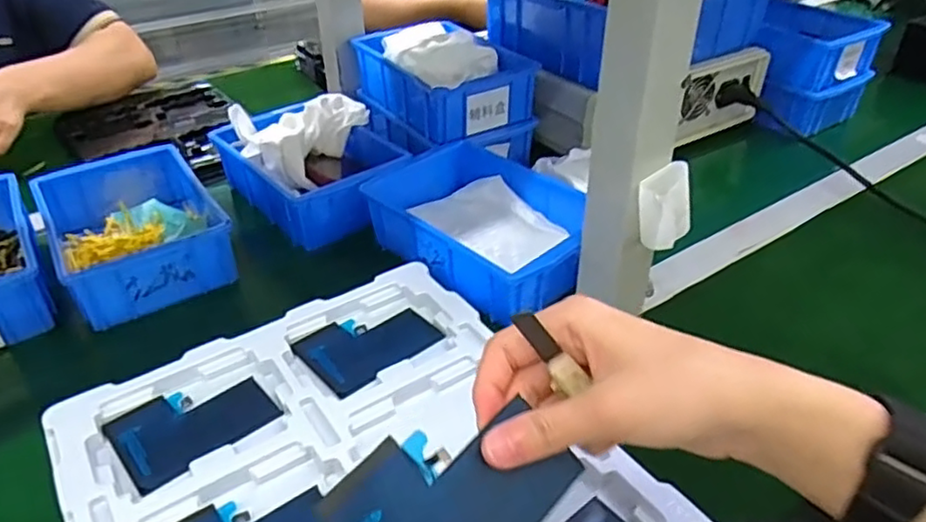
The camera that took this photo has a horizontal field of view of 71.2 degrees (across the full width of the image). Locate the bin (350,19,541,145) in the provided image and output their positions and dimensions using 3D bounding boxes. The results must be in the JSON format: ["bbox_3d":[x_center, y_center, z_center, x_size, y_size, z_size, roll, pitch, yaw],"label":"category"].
[{"bbox_3d":[-0.027,-0.198,0.733,0.123,0.088,0.187,-20,40,-25],"label":"bin"}]

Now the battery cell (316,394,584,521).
[{"bbox_3d":[-0.003,0.090,0.253,0.085,0.004,0.066,-40,86,-24],"label":"battery cell"}]

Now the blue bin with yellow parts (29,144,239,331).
[{"bbox_3d":[-0.313,-0.033,0.609,0.136,0.055,0.198,-22,41,-27],"label":"blue bin with yellow parts"}]

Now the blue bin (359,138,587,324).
[{"bbox_3d":[0.019,-0.036,0.591,0.137,0.058,0.202,-29,45,-34],"label":"blue bin"}]

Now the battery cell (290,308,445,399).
[{"bbox_3d":[-0.070,0.059,0.470,0.091,0.008,0.070,-27,44,-33],"label":"battery cell"}]

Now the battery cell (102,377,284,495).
[{"bbox_3d":[-0.172,0.102,0.413,0.090,0.005,0.068,-29,44,-34],"label":"battery cell"}]

